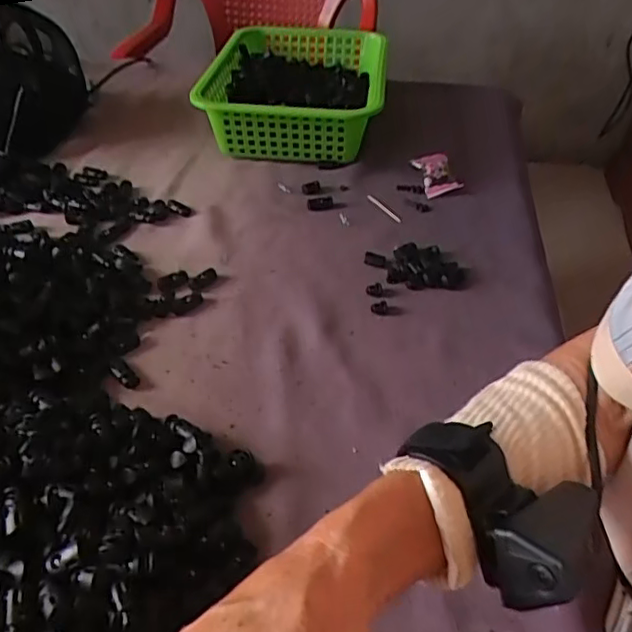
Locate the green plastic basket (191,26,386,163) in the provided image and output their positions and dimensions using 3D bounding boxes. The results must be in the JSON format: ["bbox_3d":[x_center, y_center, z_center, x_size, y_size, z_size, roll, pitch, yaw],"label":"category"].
[{"bbox_3d":[-0.022,-0.303,0.799,0.202,0.089,0.347,5,41,4],"label":"green plastic basket"}]

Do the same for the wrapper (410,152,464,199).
[{"bbox_3d":[0.140,-0.164,0.689,0.046,0.023,0.061,-12,43,-15],"label":"wrapper"}]

